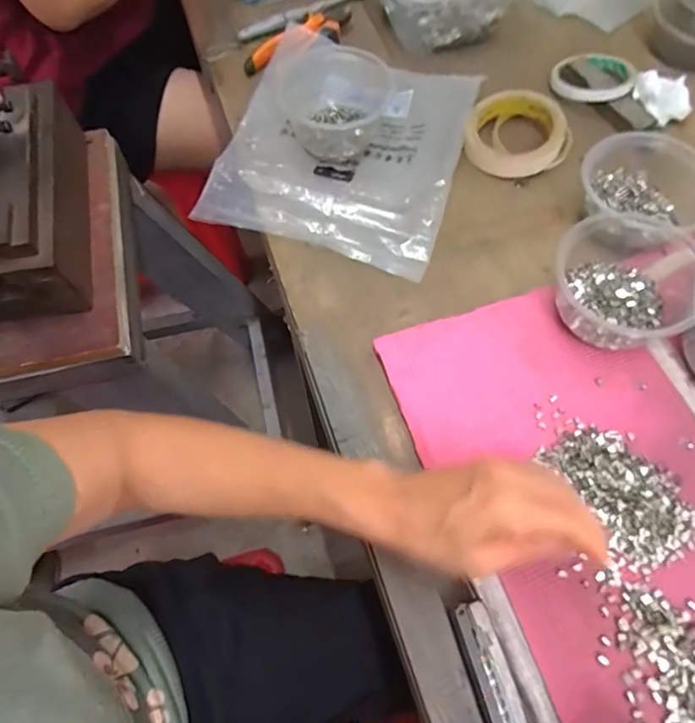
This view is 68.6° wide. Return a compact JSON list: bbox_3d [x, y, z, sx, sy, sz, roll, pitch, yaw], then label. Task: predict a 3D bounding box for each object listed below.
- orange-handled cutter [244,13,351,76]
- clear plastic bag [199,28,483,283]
[{"bbox_3d":[-0.057,-0.378,0.598,0.143,0.024,0.045,-30,68,-12],"label":"orange-handled cutter"},{"bbox_3d":[0.002,-0.226,0.527,0.236,0.031,0.257,21,67,10],"label":"clear plastic bag"}]

